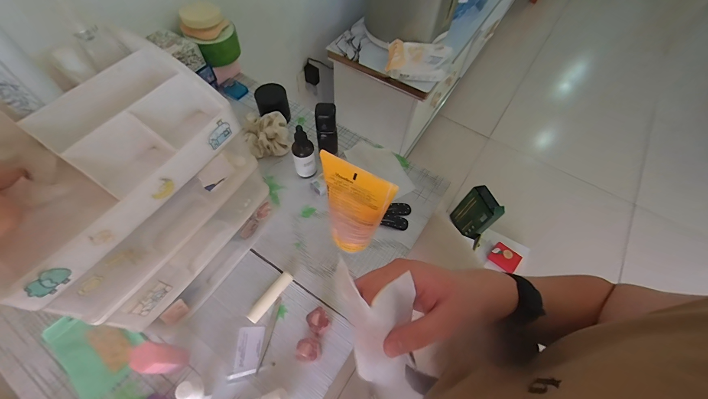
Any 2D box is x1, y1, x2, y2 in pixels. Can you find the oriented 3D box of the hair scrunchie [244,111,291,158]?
[{"bbox_3d":[-0.161,-0.123,0.549,0.076,0.053,0.076,0,59,-1],"label":"hair scrunchie"}]

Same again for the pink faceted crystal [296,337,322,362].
[{"bbox_3d":[-0.056,0.188,0.374,0.024,0.059,0.027,4,59,1],"label":"pink faceted crystal"}]

